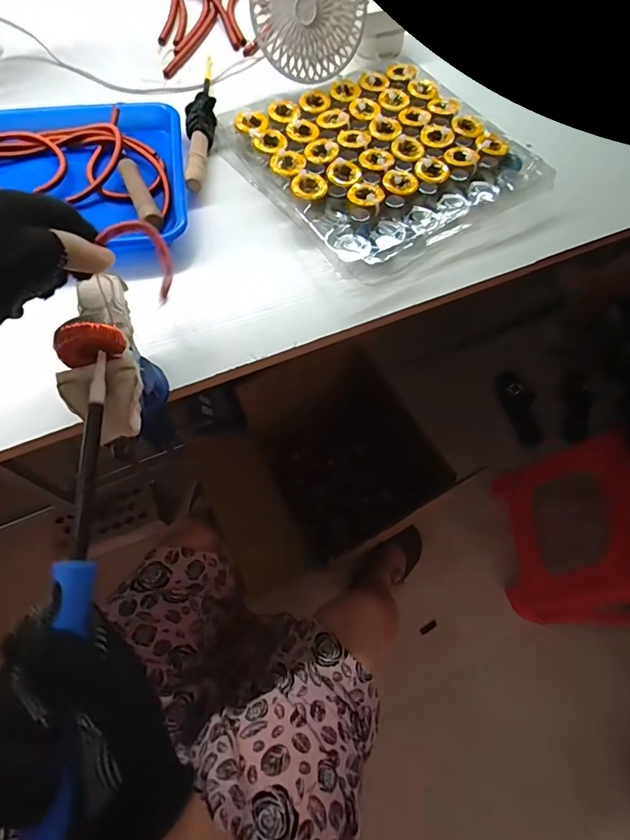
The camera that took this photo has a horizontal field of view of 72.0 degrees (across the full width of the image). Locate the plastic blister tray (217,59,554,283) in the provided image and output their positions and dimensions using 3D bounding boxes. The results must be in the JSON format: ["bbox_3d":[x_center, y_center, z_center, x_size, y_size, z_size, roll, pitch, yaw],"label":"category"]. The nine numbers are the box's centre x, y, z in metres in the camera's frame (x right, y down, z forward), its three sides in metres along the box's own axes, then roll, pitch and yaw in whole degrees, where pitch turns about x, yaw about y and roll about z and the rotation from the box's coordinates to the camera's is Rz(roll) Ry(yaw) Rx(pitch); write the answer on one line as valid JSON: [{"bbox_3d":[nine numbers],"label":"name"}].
[{"bbox_3d":[0.075,-0.318,0.522,0.282,0.037,0.304,-32,69,-17],"label":"plastic blister tray"}]

